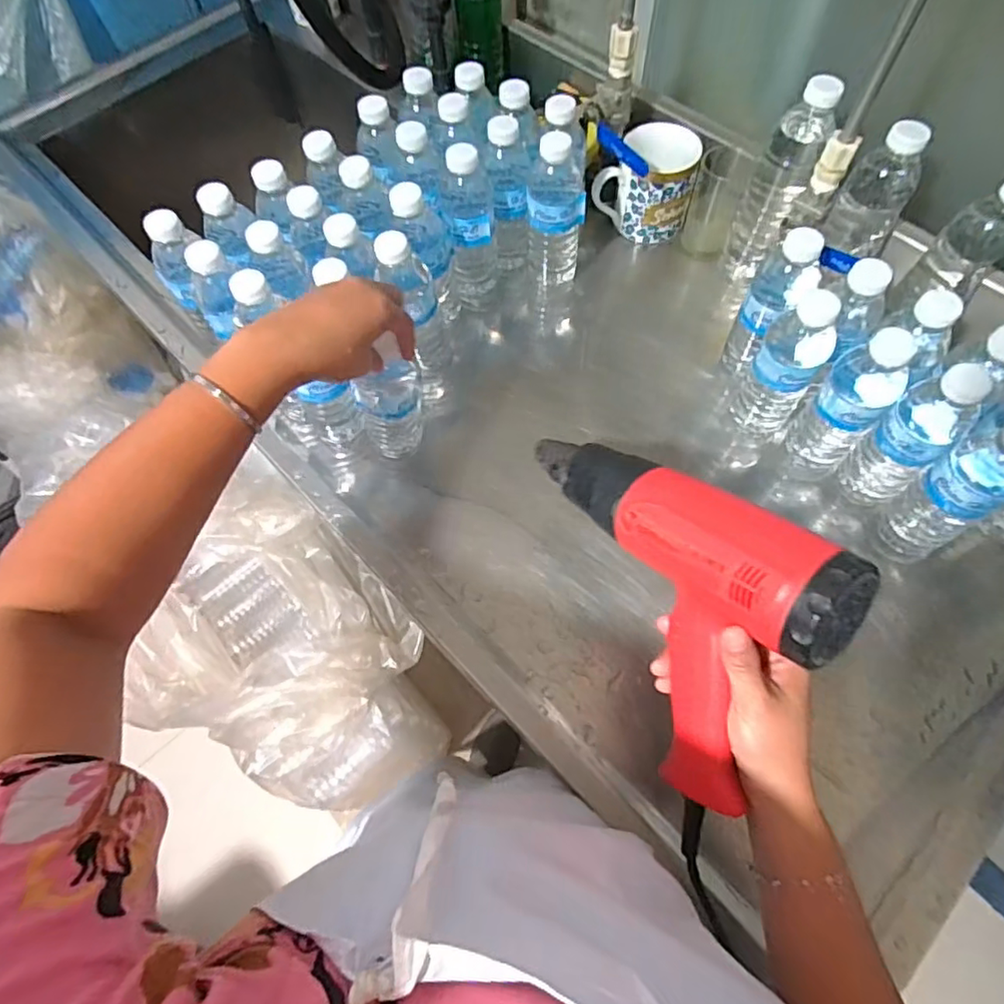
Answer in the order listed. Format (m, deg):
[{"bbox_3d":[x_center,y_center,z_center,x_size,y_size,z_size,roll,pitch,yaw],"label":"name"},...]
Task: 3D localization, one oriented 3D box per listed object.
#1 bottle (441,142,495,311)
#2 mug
[{"bbox_3d":[-0.039,-0.292,0.651,0.061,0.176,0.056,-1,65,2],"label":"bottle"},{"bbox_3d":[0.172,-0.387,0.718,0.114,0.096,0.090,10,66,7],"label":"mug"}]

